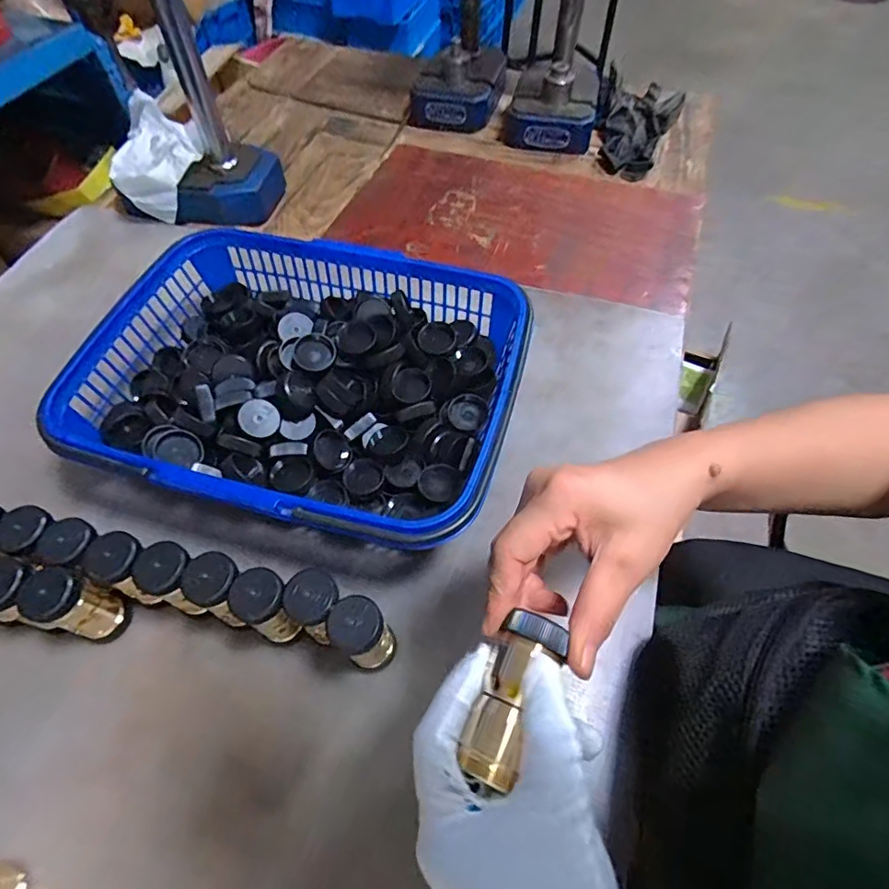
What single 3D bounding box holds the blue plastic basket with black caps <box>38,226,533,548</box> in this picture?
[{"bbox_3d":[-0.118,-0.048,0.460,0.348,0.098,0.258,12,58,9],"label":"blue plastic basket with black caps"}]

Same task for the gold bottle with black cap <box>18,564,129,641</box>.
[{"bbox_3d":[-0.260,0.115,0.371,0.029,0.075,0.033,14,59,11],"label":"gold bottle with black cap"}]

